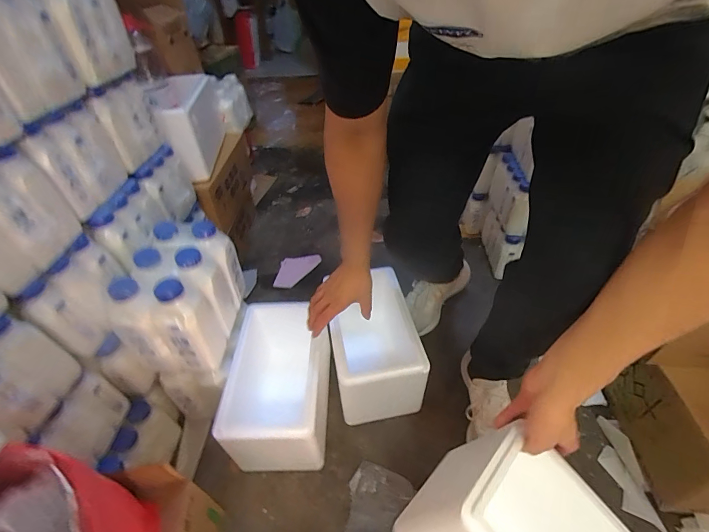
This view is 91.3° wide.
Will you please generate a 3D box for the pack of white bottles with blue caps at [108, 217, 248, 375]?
[{"bbox_3d":[-0.309,0.059,0.634,0.148,0.206,0.201,-2,43,2],"label":"pack of white bottles with blue caps"}]

